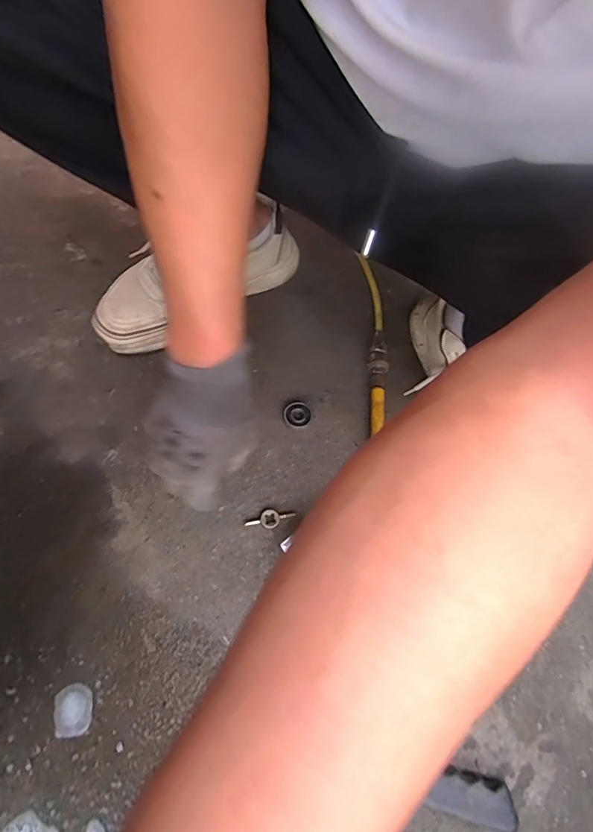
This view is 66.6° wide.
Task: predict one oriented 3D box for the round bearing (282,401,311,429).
[{"bbox_3d":[0.000,-0.001,0.502,0.030,0.009,0.031,1,63,-2],"label":"round bearing"}]

